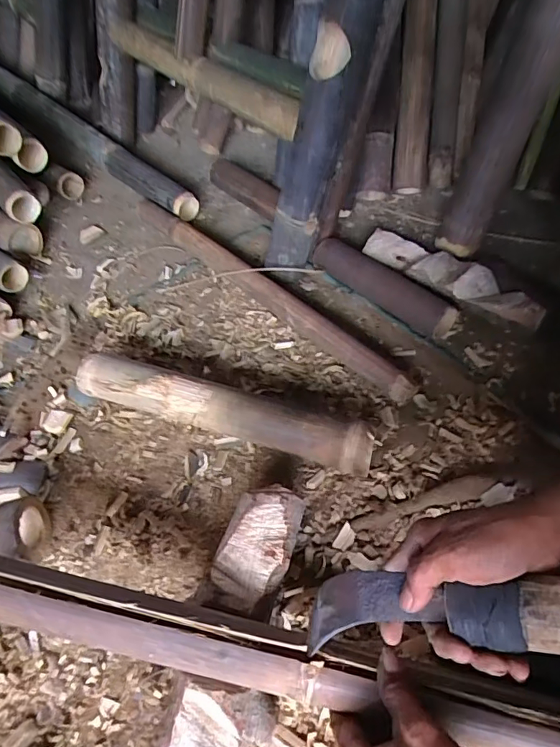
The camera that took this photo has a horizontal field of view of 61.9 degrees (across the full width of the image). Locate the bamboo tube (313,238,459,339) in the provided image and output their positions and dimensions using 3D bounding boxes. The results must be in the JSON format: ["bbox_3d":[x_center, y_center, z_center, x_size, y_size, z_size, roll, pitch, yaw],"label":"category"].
[{"bbox_3d":[0.164,-0.145,0.751,0.064,0.057,0.256,-40,59,-23],"label":"bamboo tube"}]

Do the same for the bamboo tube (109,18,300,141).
[{"bbox_3d":[-0.143,-0.540,0.831,0.064,0.056,0.567,-36,58,-21],"label":"bamboo tube"}]

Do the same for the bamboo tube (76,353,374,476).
[{"bbox_3d":[-0.079,0.049,0.620,0.409,0.067,0.066,13,55,15],"label":"bamboo tube"}]

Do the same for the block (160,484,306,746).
[{"bbox_3d":[-0.045,0.274,0.454,0.093,0.058,0.328,7,54,10],"label":"block"}]

